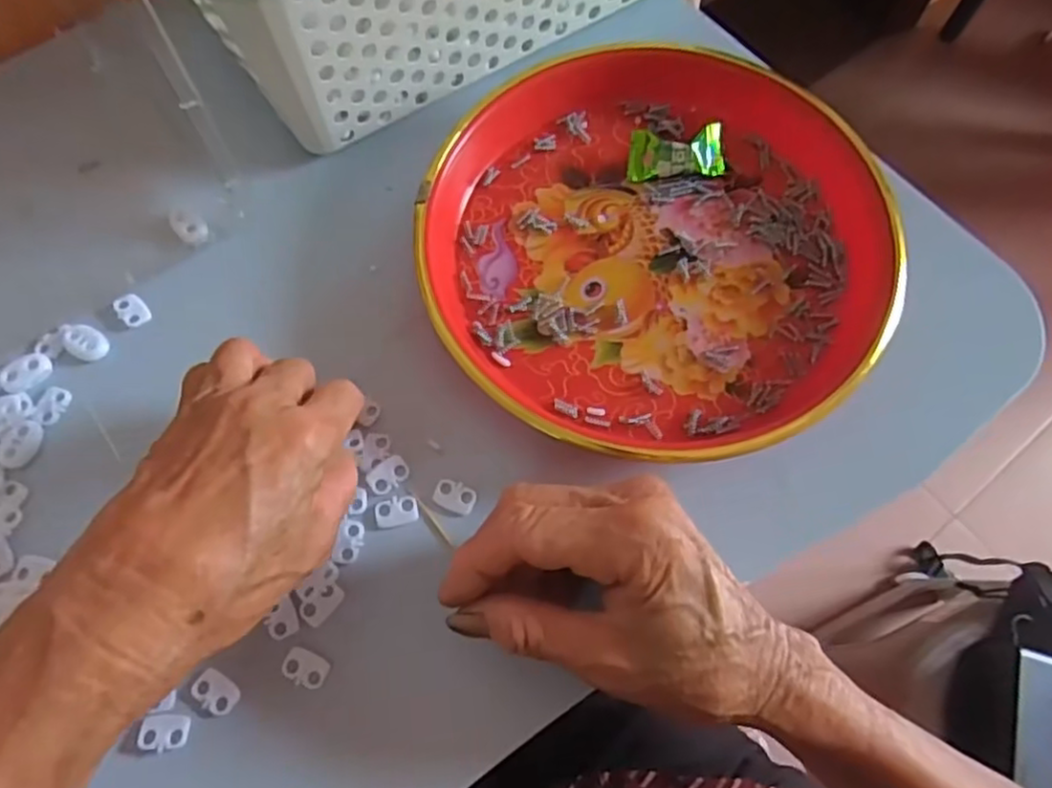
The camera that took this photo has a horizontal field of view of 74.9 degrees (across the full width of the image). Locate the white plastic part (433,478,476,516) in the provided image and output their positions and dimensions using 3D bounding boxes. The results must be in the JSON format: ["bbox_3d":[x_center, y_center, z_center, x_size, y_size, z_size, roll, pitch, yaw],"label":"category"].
[{"bbox_3d":[-0.031,0.045,0.300,0.019,0.004,0.012,21,70,7],"label":"white plastic part"}]

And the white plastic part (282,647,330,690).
[{"bbox_3d":[-0.088,0.109,0.274,0.018,0.004,0.012,18,69,6],"label":"white plastic part"}]

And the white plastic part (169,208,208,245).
[{"bbox_3d":[-0.172,-0.085,0.349,0.024,0.004,0.013,36,72,12],"label":"white plastic part"}]

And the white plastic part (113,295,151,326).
[{"bbox_3d":[-0.192,-0.041,0.334,0.013,0.004,0.018,-42,75,-15],"label":"white plastic part"}]

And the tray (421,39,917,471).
[{"bbox_3d":[0.063,-0.075,0.331,0.213,0.029,0.206,0,69,-1],"label":"tray"}]

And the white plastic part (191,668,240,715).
[{"bbox_3d":[-0.123,0.117,0.271,0.018,0.004,0.013,33,72,11],"label":"white plastic part"}]

